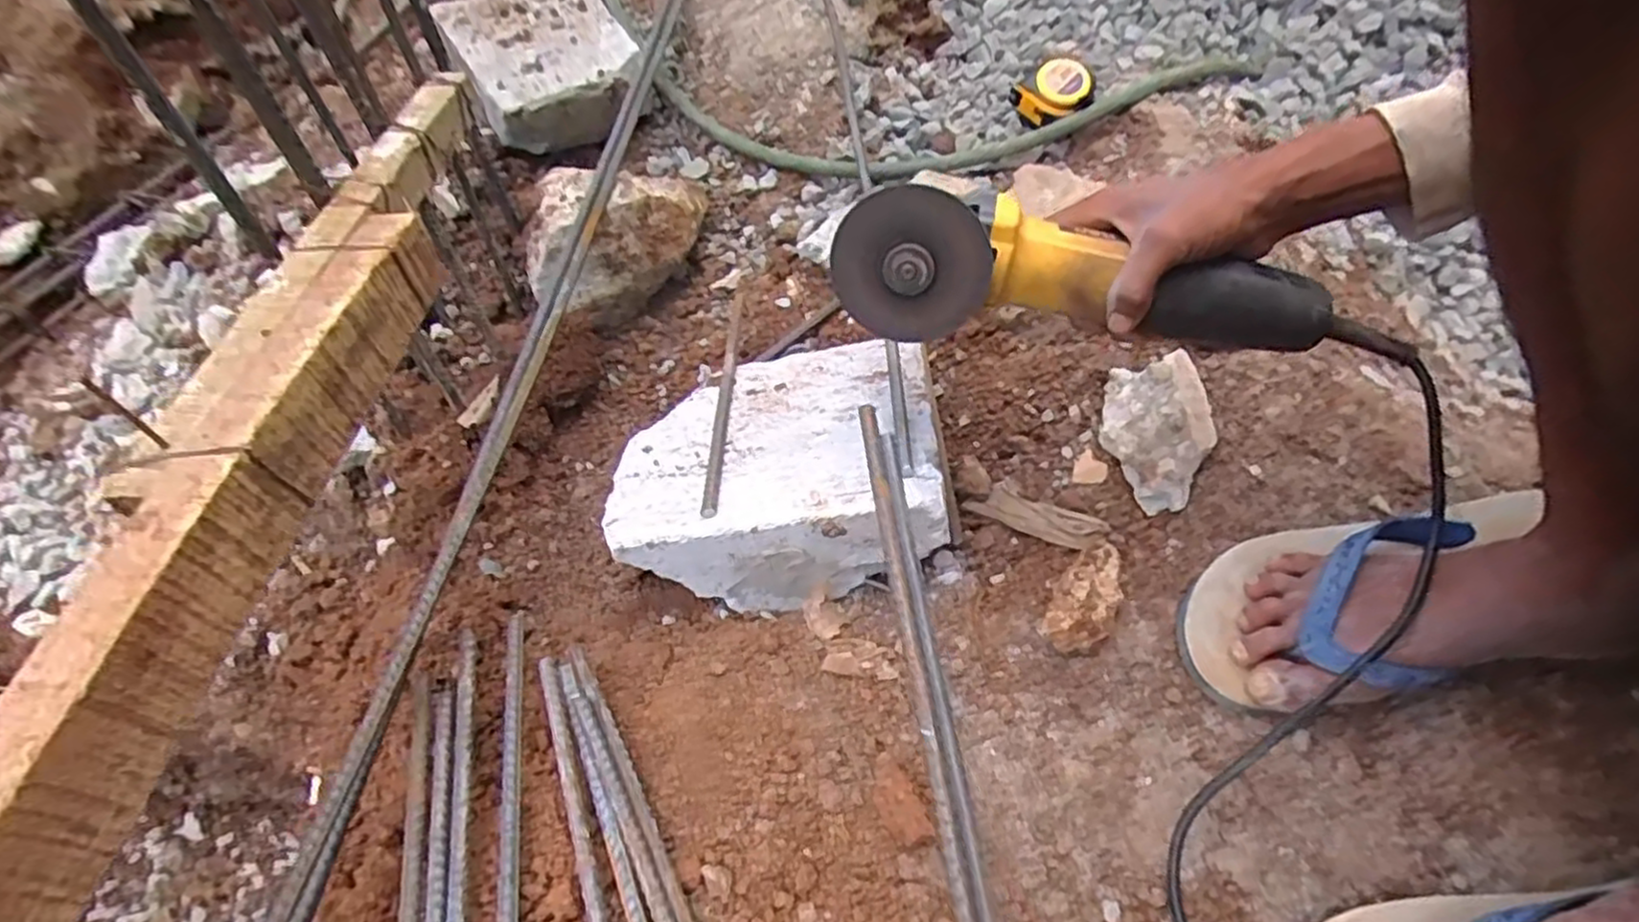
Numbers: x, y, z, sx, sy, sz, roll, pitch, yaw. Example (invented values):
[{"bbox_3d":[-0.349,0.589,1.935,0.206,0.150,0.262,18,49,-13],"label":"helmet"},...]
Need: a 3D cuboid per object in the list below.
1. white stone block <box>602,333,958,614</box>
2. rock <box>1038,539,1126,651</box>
[{"bbox_3d":[-0.034,0.001,0.600,0.239,0.097,0.206,-3,51,2],"label":"white stone block"},{"bbox_3d":[0.191,0.094,0.541,0.041,0.033,0.095,24,57,23],"label":"rock"}]

